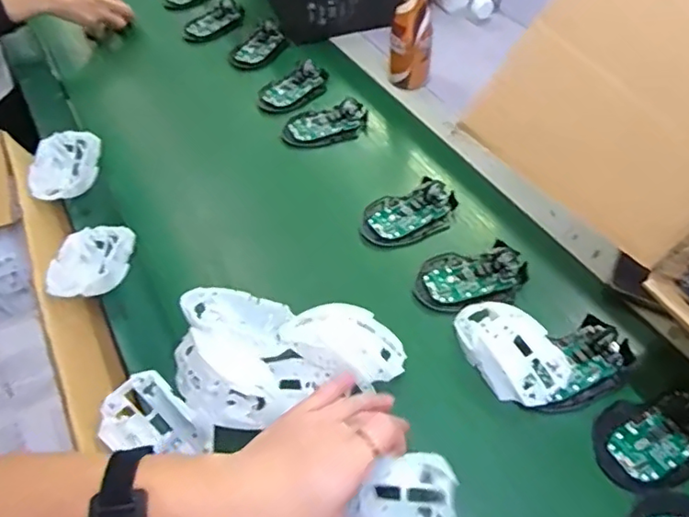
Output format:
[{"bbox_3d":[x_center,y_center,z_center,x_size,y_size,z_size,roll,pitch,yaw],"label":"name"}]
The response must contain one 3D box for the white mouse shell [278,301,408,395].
[{"bbox_3d":[0.000,0.071,0.512,0.105,0.024,0.070,32,57,25],"label":"white mouse shell"}]

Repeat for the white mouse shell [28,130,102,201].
[{"bbox_3d":[-0.341,-0.111,0.701,0.069,0.031,0.114,0,50,1],"label":"white mouse shell"}]

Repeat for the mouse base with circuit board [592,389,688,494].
[{"bbox_3d":[0.254,0.145,0.471,0.095,0.026,0.072,-26,54,-19],"label":"mouse base with circuit board"}]

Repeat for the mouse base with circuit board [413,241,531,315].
[{"bbox_3d":[0.130,0.016,0.591,0.113,0.026,0.070,-13,51,-9],"label":"mouse base with circuit board"}]

